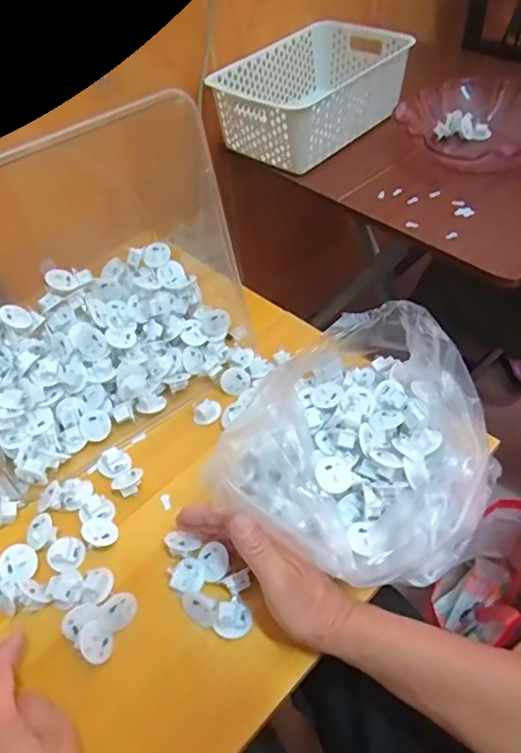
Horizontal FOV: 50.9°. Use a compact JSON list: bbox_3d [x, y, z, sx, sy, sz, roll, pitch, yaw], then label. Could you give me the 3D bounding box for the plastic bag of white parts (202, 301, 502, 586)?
[{"bbox_3d":[0.096,0.058,0.482,0.201,0.100,0.246,25,56,24],"label":"plastic bag of white parts"}]

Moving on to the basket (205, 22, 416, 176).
[{"bbox_3d":[0.082,-0.468,0.909,0.301,0.105,0.205,-37,56,-24],"label":"basket"}]

